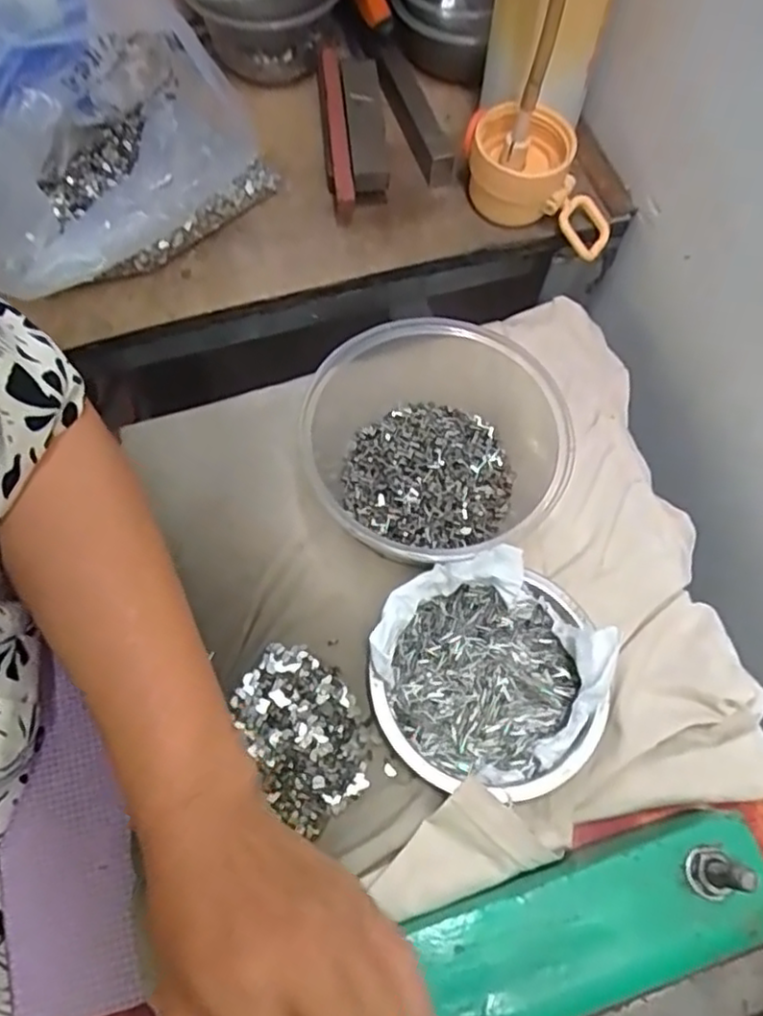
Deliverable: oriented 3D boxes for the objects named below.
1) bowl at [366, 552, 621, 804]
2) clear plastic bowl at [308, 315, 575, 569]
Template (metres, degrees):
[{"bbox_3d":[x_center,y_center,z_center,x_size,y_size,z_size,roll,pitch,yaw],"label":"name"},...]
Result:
[{"bbox_3d":[0.055,0.085,0.354,0.119,0.034,0.117,7,67,1],"label":"bowl"},{"bbox_3d":[0.036,-0.037,0.386,0.141,0.072,0.136,1,67,-1],"label":"clear plastic bowl"}]

